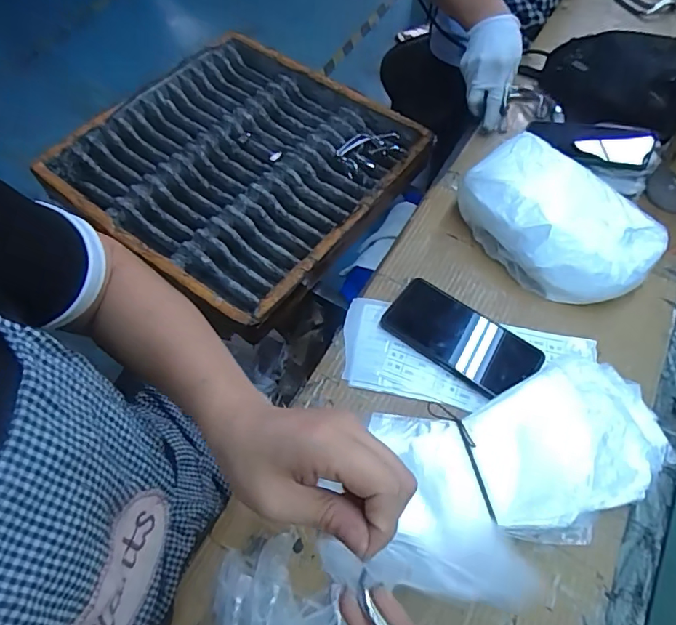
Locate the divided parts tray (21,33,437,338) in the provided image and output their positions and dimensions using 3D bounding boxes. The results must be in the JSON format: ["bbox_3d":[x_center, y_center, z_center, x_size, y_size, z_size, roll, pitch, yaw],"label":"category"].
[{"bbox_3d":[-0.188,-0.293,0.961,0.566,0.057,0.549,33,65,17],"label":"divided parts tray"}]

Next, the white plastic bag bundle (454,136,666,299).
[{"bbox_3d":[0.251,-0.102,0.577,0.125,0.085,0.206,-35,67,-19],"label":"white plastic bag bundle"}]

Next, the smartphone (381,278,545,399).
[{"bbox_3d":[0.130,0.027,0.537,0.161,0.016,0.079,34,65,17],"label":"smartphone"}]

